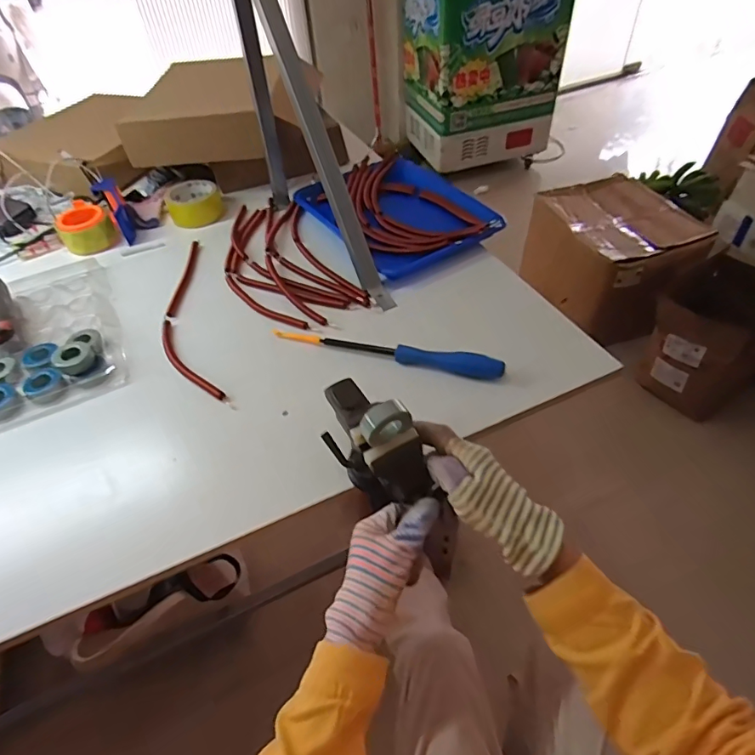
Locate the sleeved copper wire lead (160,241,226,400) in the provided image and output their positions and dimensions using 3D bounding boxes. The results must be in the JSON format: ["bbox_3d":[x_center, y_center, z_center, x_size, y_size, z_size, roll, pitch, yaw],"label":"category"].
[{"bbox_3d":[-0.281,-0.093,0.705,0.069,0.007,0.362,-16,49,-10],"label":"sleeved copper wire lead"}]

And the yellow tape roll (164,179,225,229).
[{"bbox_3d":[-0.341,-0.325,0.898,0.095,0.049,0.095,-22,50,-15],"label":"yellow tape roll"}]

